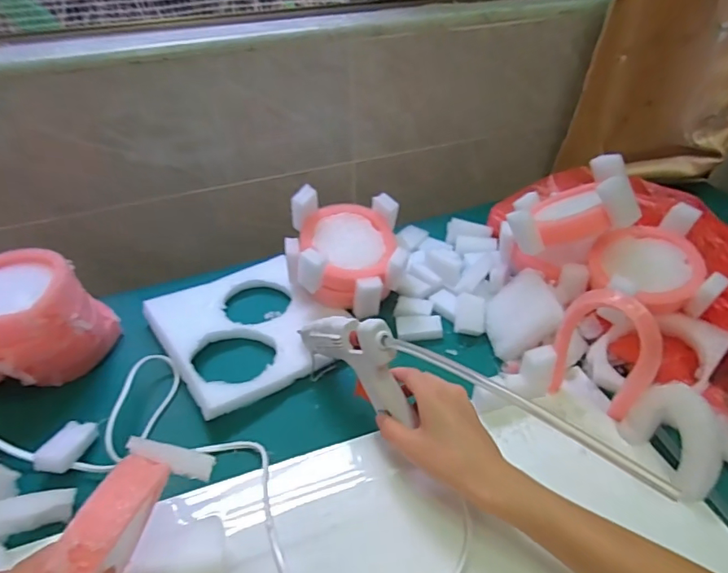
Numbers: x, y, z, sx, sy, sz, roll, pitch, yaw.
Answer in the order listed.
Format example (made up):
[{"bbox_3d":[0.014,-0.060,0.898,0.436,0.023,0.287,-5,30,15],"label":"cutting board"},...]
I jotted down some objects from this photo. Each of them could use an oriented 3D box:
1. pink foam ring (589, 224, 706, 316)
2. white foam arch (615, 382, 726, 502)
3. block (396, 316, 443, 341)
[{"bbox_3d":[0.273,-0.022,0.493,0.096,0.018,0.083,22,71,21],"label":"pink foam ring"},{"bbox_3d":[0.247,0.120,0.405,0.030,0.070,0.079,-11,40,-13],"label":"white foam arch"},{"bbox_3d":[0.060,0.045,0.546,0.048,0.011,0.032,-1,39,0],"label":"block"}]

